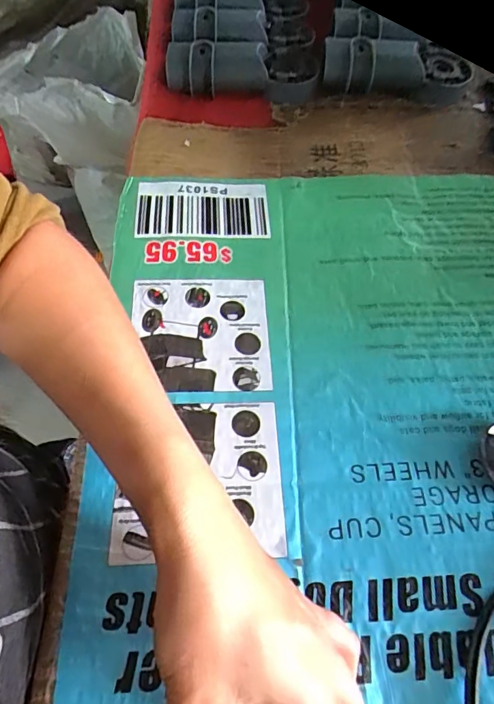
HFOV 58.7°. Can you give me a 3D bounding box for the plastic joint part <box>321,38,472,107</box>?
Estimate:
[{"bbox_3d":[0.161,-0.299,0.472,0.151,0.043,0.051,3,61,-1],"label":"plastic joint part"}]

